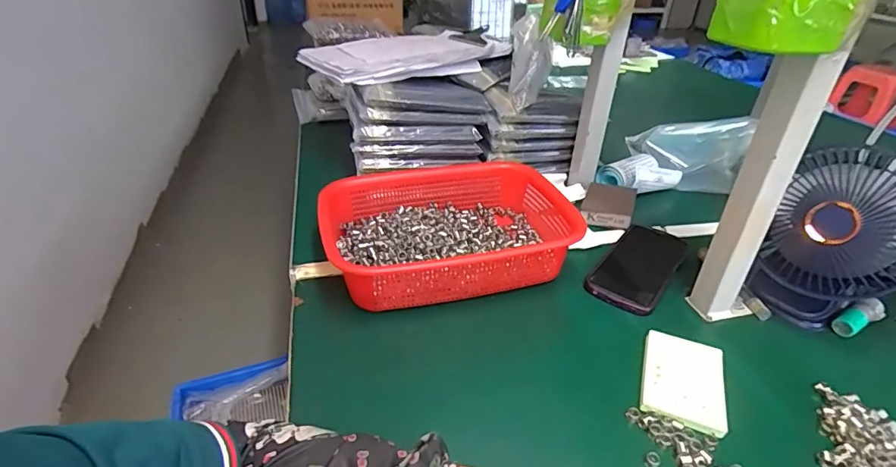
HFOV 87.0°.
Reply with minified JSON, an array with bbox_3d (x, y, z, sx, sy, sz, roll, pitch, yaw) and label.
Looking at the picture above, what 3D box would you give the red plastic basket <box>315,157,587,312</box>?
[{"bbox_3d":[0.005,-0.007,0.569,0.281,0.070,0.211,-7,34,-15],"label":"red plastic basket"}]

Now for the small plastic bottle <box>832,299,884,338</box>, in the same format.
[{"bbox_3d":[0.440,0.088,0.503,0.064,0.028,0.021,-14,36,-24],"label":"small plastic bottle"}]

